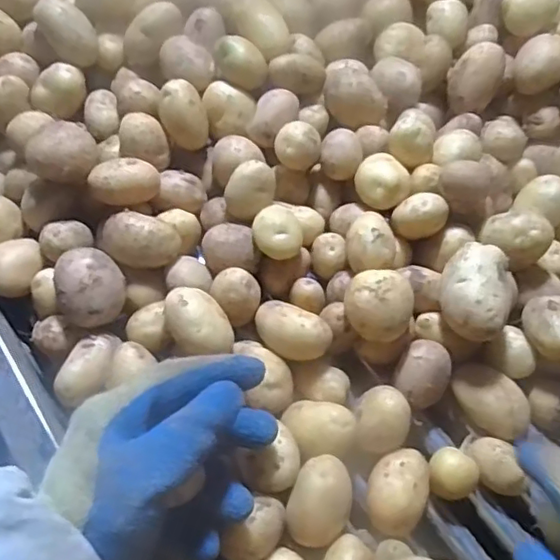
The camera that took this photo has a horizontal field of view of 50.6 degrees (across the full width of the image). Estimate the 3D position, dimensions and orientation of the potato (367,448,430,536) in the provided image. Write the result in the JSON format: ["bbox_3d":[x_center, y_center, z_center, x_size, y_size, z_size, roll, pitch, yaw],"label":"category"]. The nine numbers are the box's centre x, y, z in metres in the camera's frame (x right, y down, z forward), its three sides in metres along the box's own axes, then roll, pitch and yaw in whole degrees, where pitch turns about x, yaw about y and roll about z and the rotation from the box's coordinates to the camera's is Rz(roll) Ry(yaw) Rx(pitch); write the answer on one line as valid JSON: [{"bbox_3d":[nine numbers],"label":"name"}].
[{"bbox_3d":[0.075,0.137,0.383,0.036,0.032,0.052,18,66,4],"label":"potato"}]

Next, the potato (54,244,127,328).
[{"bbox_3d":[-0.132,0.005,0.409,0.046,0.033,0.050,-34,73,-17],"label":"potato"}]

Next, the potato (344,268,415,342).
[{"bbox_3d":[0.066,0.020,0.404,0.043,0.042,0.041,2,66,-3],"label":"potato"}]

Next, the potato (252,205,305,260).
[{"bbox_3d":[-0.001,-0.030,0.432,0.034,0.038,0.035,-5,67,-6],"label":"potato"}]

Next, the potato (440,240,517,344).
[{"bbox_3d":[0.133,0.012,0.411,0.045,0.045,0.063,20,67,5],"label":"potato"}]

